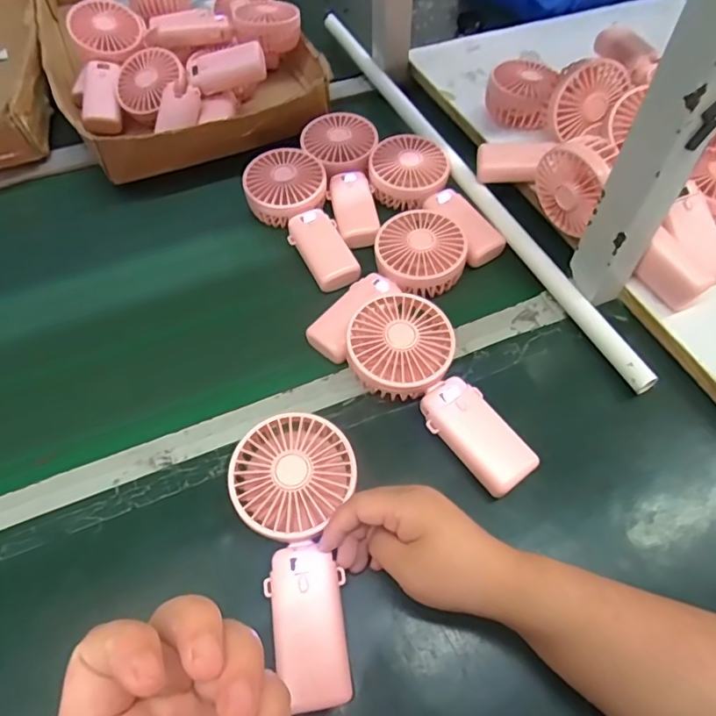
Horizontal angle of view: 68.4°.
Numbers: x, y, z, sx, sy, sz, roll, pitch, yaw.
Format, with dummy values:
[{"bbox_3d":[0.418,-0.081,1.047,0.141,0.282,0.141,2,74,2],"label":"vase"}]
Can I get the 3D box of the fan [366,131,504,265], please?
[{"bbox_3d":[0.088,-0.172,0.578,0.085,0.043,0.183,-35,75,-21],"label":"fan"}]

